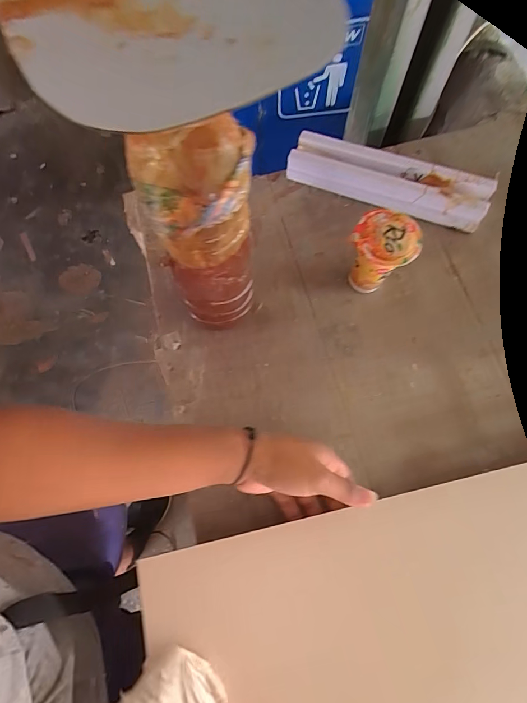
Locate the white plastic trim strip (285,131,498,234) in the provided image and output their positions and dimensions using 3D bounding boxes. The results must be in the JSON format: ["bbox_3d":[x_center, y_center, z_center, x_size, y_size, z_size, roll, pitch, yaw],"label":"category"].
[{"bbox_3d":[0.170,-0.239,0.505,0.271,0.020,0.074,19,99,9],"label":"white plastic trim strip"}]

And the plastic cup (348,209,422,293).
[{"bbox_3d":[0.136,-0.108,0.438,0.068,0.100,0.063,0,71,1],"label":"plastic cup"}]

